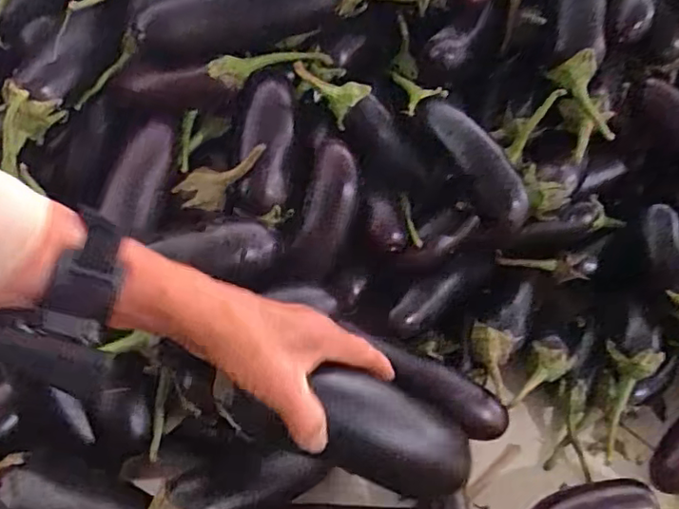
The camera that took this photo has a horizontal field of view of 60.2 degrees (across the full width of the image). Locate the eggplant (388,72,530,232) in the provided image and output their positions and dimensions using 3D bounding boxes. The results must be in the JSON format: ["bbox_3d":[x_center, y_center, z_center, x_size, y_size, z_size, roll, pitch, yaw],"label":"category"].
[{"bbox_3d":[0.103,-0.105,0.543,0.038,0.055,0.195,-30,64,-19],"label":"eggplant"}]

